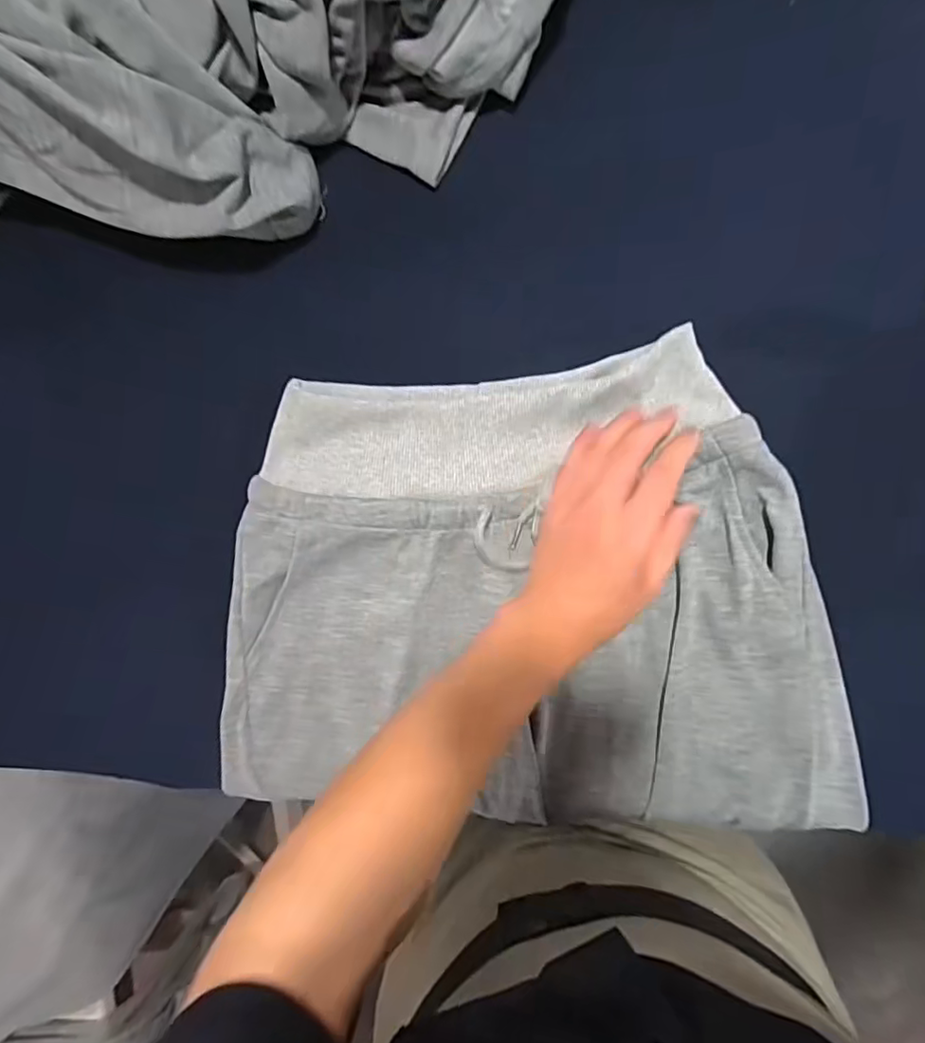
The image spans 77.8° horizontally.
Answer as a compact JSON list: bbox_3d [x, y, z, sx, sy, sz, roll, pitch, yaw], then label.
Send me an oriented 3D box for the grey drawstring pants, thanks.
[{"bbox_3d":[0.042,0.058,0.413,0.437,0.026,0.329,-1,95,6],"label":"grey drawstring pants"}]

